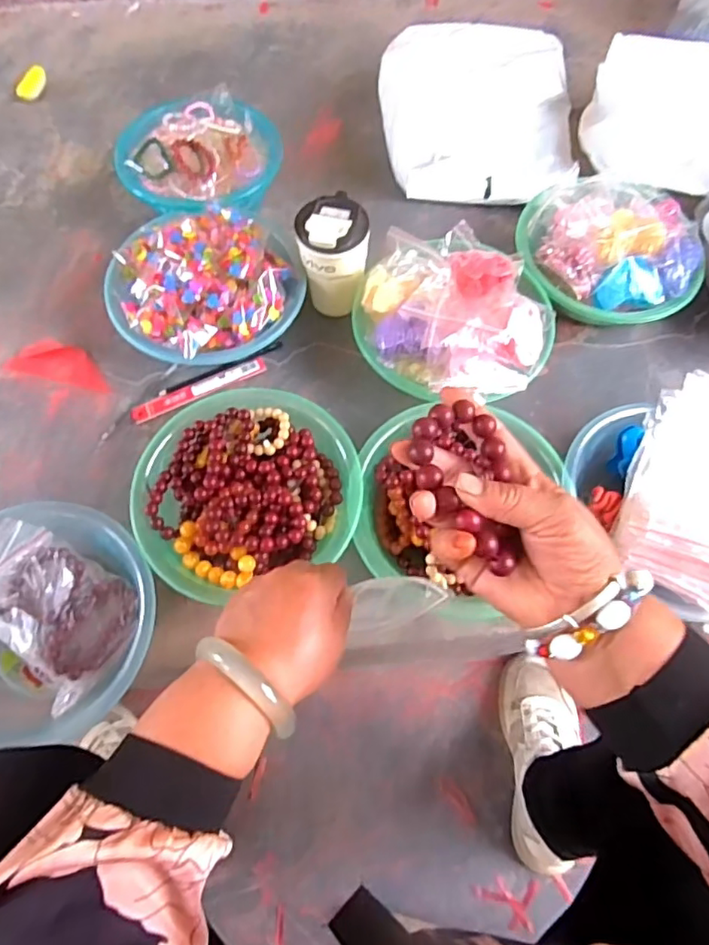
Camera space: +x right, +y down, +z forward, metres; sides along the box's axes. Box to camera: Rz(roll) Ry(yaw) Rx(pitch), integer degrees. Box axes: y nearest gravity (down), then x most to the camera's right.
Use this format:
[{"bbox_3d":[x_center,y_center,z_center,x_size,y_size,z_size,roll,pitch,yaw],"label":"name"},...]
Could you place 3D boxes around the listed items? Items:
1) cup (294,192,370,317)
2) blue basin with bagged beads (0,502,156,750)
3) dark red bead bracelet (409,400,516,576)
[{"bbox_3d":[-0.026,-0.265,0.726,0.085,0.143,0.095,1,66,0],"label":"cup"},{"bbox_3d":[-0.317,0.152,0.582,0.231,0.073,0.224,0,66,-1],"label":"blue basin with bagged beads"},{"bbox_3d":[0.060,0.004,0.316,0.054,0.018,0.095,-1,66,-1],"label":"dark red bead bracelet"}]

